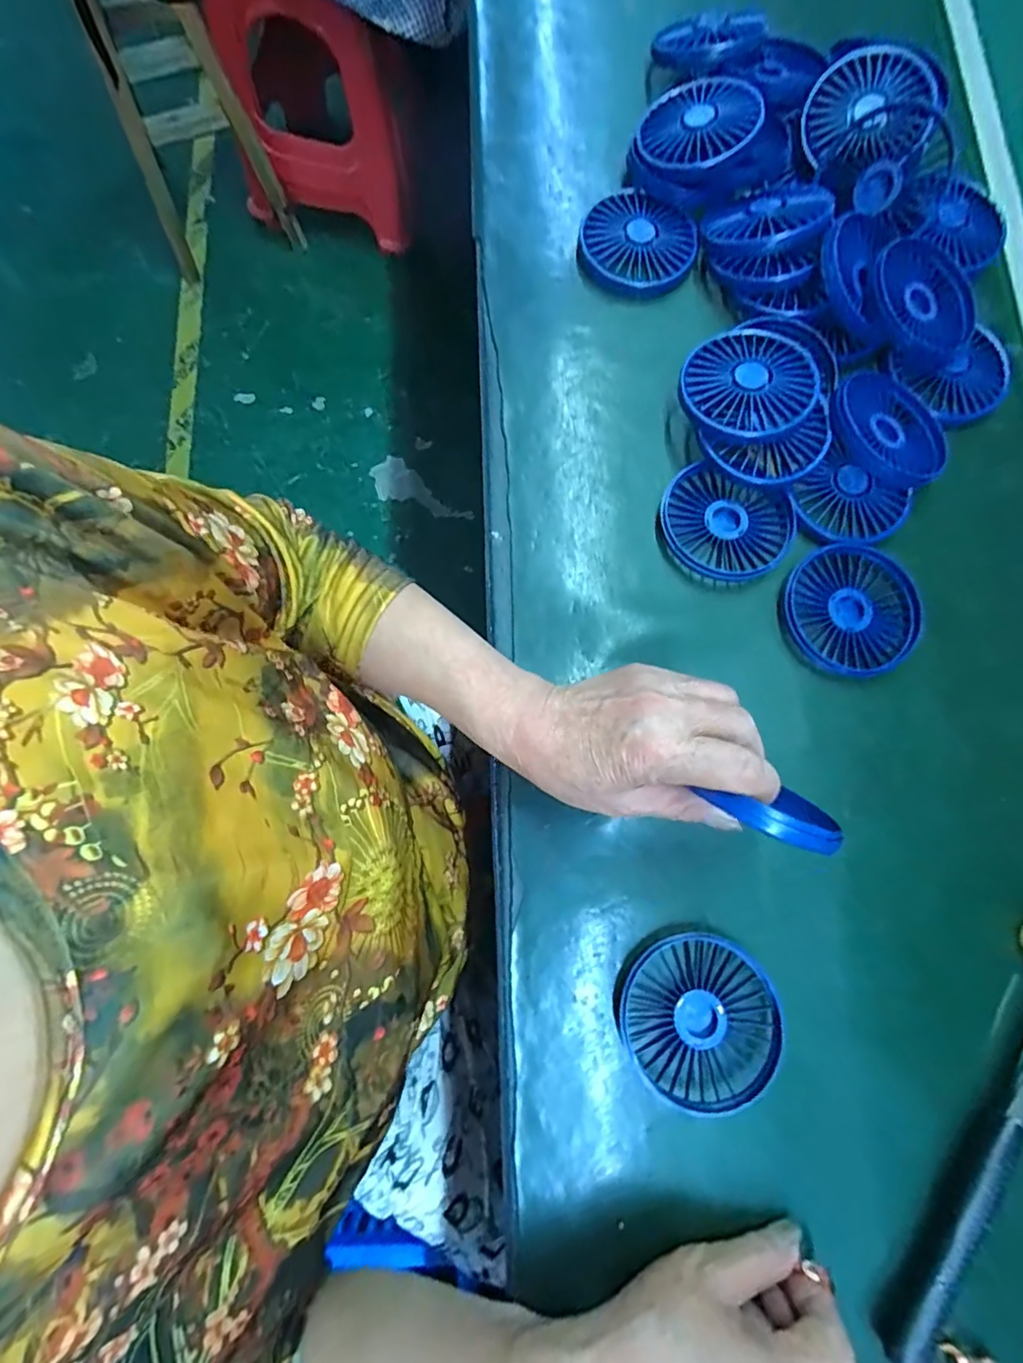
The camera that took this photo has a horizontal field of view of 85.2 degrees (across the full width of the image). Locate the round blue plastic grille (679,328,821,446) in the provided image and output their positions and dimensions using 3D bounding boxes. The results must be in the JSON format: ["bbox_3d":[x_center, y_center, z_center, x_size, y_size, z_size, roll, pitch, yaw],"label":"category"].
[{"bbox_3d":[0.160,-0.202,0.375,0.087,0.008,0.088,-2,76,7],"label":"round blue plastic grille"}]

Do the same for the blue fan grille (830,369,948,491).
[{"bbox_3d":[0.263,-0.177,0.388,0.086,0.018,0.080,0,79,0],"label":"blue fan grille"}]

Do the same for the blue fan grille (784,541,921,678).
[{"bbox_3d":[0.229,-0.048,0.372,0.084,0.013,0.086,0,79,0],"label":"blue fan grille"}]

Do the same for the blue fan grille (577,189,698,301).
[{"bbox_3d":[0.098,-0.339,0.433,0.086,0.023,0.086,0,79,0],"label":"blue fan grille"}]

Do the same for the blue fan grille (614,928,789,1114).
[{"bbox_3d":[0.106,0.189,0.313,0.086,0.021,0.081,0,79,0],"label":"blue fan grille"}]

